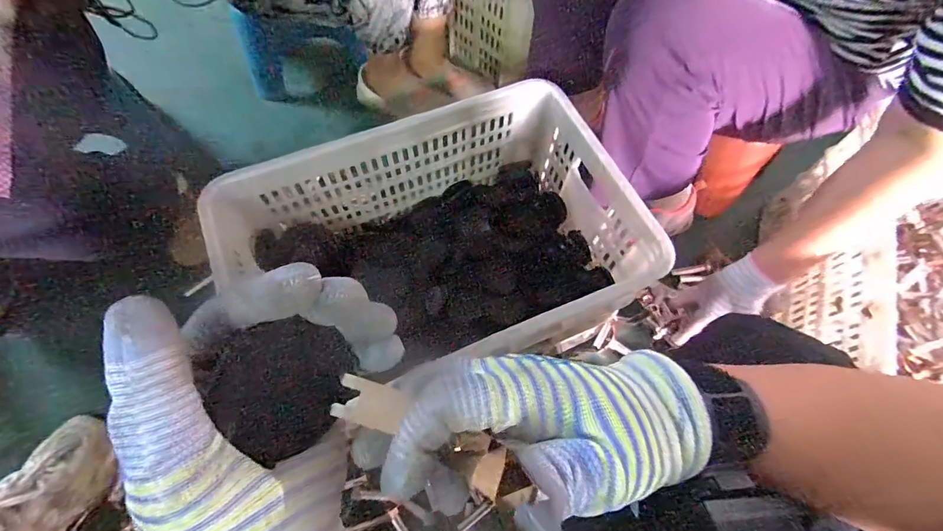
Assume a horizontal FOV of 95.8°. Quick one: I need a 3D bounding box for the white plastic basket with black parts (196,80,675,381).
[{"bbox_3d":[-0.058,-0.031,0.636,0.518,0.204,0.313,-21,69,-11],"label":"white plastic basket with black parts"}]

